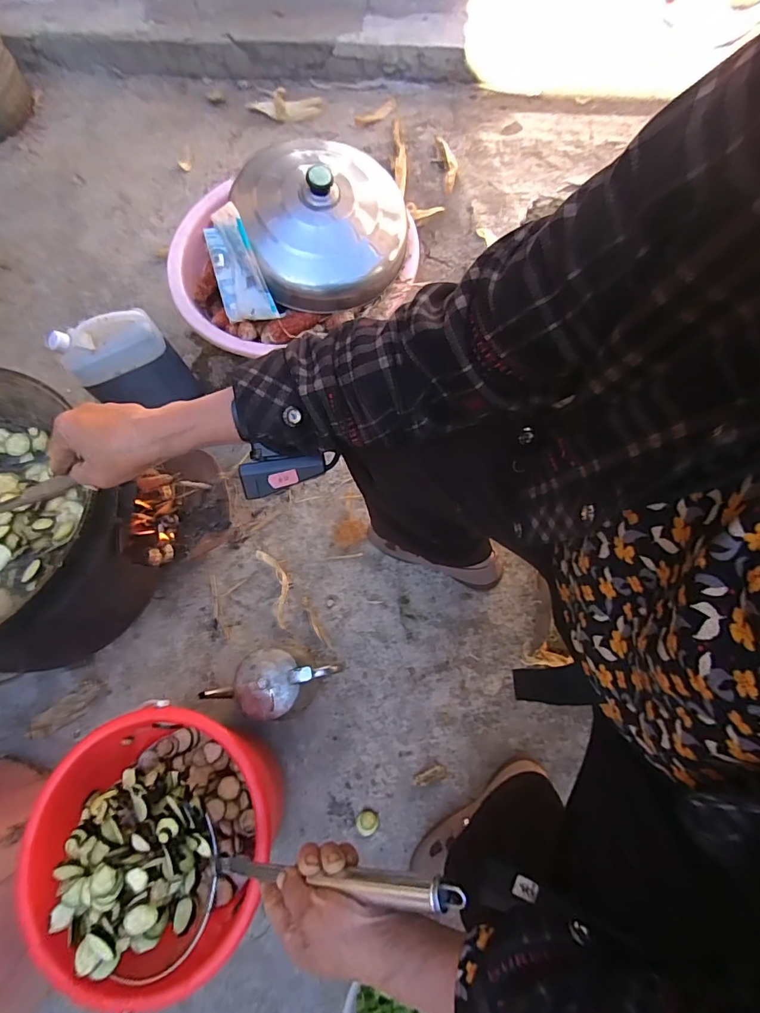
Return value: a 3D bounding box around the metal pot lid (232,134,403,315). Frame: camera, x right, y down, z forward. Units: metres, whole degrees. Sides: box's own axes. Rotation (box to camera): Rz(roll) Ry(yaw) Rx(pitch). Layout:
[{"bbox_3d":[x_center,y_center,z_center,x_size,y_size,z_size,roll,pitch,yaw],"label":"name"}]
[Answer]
[{"bbox_3d":[-0.086,-0.477,0.776,0.279,0.142,0.268,-1,68,2],"label":"metal pot lid"}]

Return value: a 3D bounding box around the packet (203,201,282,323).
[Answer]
[{"bbox_3d":[-0.233,-0.383,0.755,0.117,0.160,0.019,7,32,38],"label":"packet"}]

